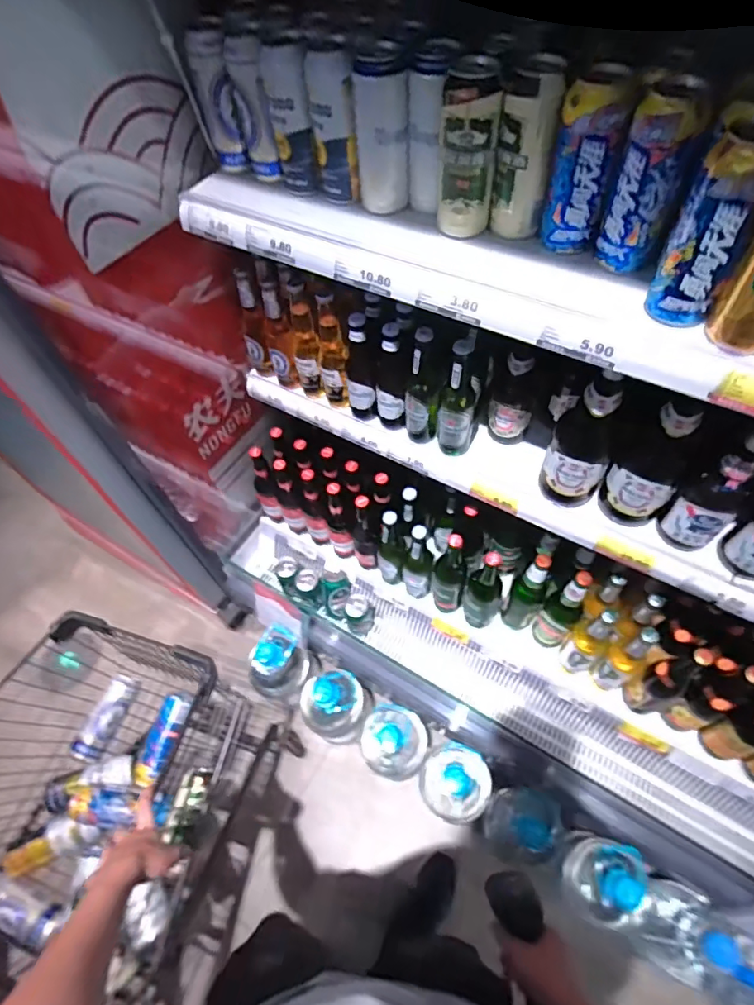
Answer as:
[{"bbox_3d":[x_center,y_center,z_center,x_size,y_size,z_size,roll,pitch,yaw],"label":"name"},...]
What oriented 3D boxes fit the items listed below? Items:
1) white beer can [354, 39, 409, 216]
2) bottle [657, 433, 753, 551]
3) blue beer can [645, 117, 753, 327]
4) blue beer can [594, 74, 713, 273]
[{"bbox_3d":[0.007,-0.450,0.618,0.061,0.159,0.052,-3,57,3],"label":"white beer can"},{"bbox_3d":[0.454,-0.008,0.674,0.059,0.226,0.066,-39,62,-19],"label":"bottle"},{"bbox_3d":[0.309,-0.252,0.464,0.062,0.155,0.072,22,62,18],"label":"blue beer can"},{"bbox_3d":[0.275,-0.323,0.509,0.063,0.156,0.065,18,61,16],"label":"blue beer can"}]

